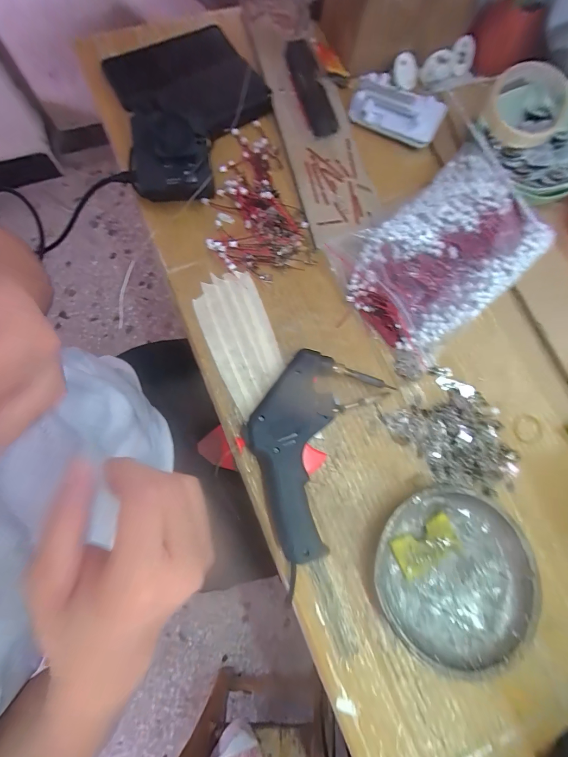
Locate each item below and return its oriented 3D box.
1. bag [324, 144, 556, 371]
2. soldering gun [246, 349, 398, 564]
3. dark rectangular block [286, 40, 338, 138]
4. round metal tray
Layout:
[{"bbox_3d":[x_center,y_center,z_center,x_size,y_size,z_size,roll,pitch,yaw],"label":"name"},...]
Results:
[{"bbox_3d":[0.171,-0.142,0.352,0.217,0.053,0.151,-41,80,-11],"label":"bag"},{"bbox_3d":[0.019,0.062,0.308,0.105,0.031,0.179,26,76,5],"label":"soldering gun"},{"bbox_3d":[0.031,-0.366,0.404,0.029,0.029,0.149,-12,76,-5],"label":"dark rectangular block"},{"bbox_3d":[0.152,0.173,0.289,0.138,0.025,0.137,0,76,-1],"label":"round metal tray"}]

